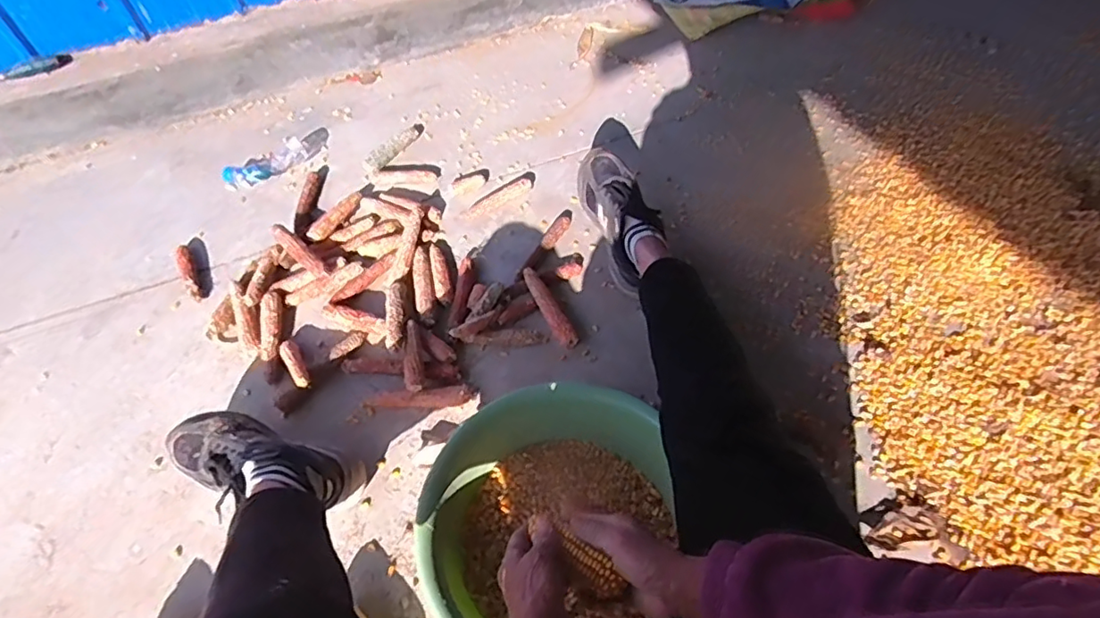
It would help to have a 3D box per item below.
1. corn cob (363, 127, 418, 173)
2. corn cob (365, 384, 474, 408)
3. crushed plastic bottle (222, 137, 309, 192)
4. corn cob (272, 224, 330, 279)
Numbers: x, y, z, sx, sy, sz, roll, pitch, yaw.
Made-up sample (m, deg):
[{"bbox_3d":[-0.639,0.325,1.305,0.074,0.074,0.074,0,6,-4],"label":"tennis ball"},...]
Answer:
[{"bbox_3d":[-0.349,-0.352,1.282,0.036,0.035,0.159,22,57,19],"label":"corn cob"},{"bbox_3d":[-0.200,0.140,0.897,0.159,0.029,0.031,-6,53,-1],"label":"corn cob"},{"bbox_3d":[-0.605,-0.305,1.251,0.181,0.039,0.072,-27,56,-16],"label":"crushed plastic bottle"},{"bbox_3d":[-0.459,-0.108,1.060,0.030,0.022,0.159,-39,60,-24],"label":"corn cob"}]

